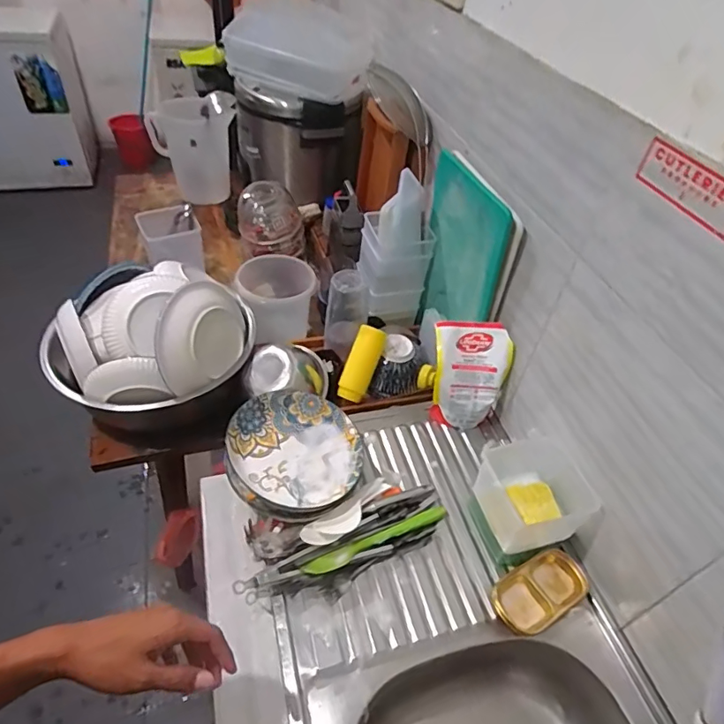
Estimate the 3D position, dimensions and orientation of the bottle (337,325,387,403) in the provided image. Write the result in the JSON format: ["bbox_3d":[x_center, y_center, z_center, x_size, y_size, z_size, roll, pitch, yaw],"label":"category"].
[{"bbox_3d":[-0.001,0.004,1.027,0.053,0.156,0.039,25,10,18],"label":"bottle"}]

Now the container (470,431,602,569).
[{"bbox_3d":[0.279,0.224,0.817,0.152,0.145,0.146,-9,47,-16],"label":"container"}]

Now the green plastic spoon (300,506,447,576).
[{"bbox_3d":[0.032,0.279,0.789,0.264,0.046,0.025,-19,50,-24],"label":"green plastic spoon"}]

